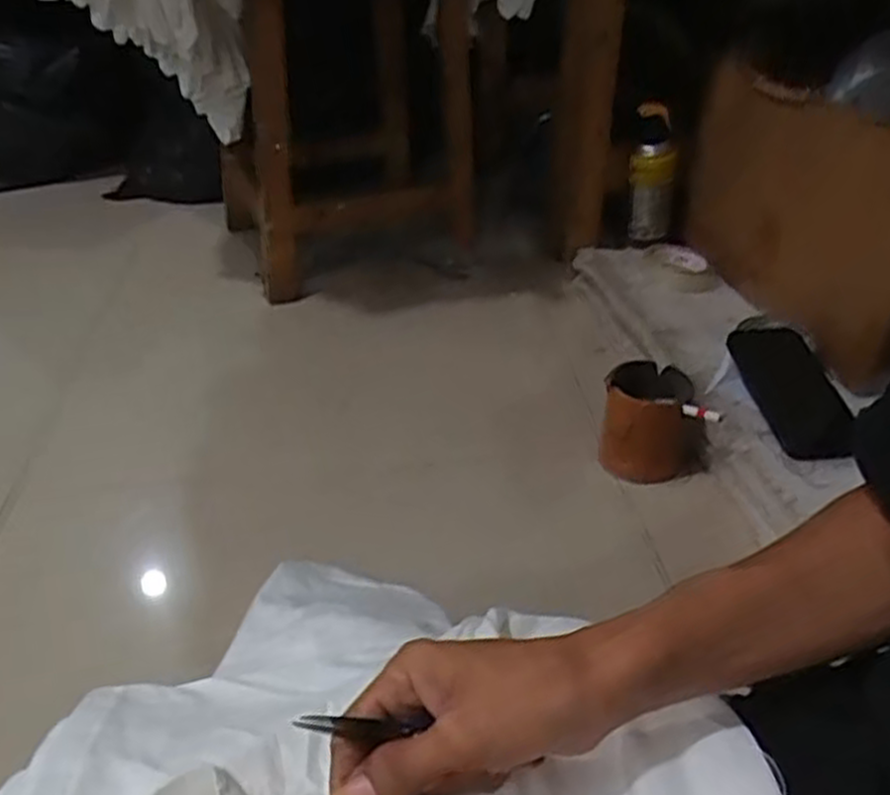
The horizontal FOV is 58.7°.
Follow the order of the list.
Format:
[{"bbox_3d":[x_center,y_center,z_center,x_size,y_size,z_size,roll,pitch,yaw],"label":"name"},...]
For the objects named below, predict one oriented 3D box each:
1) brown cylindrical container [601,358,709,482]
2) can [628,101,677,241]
[{"bbox_3d":[0.208,0.028,0.793,0.103,0.098,0.083,6,34,9],"label":"brown cylindrical container"},{"bbox_3d":[0.283,-0.298,1.077,0.063,0.172,0.066,8,34,12],"label":"can"}]

